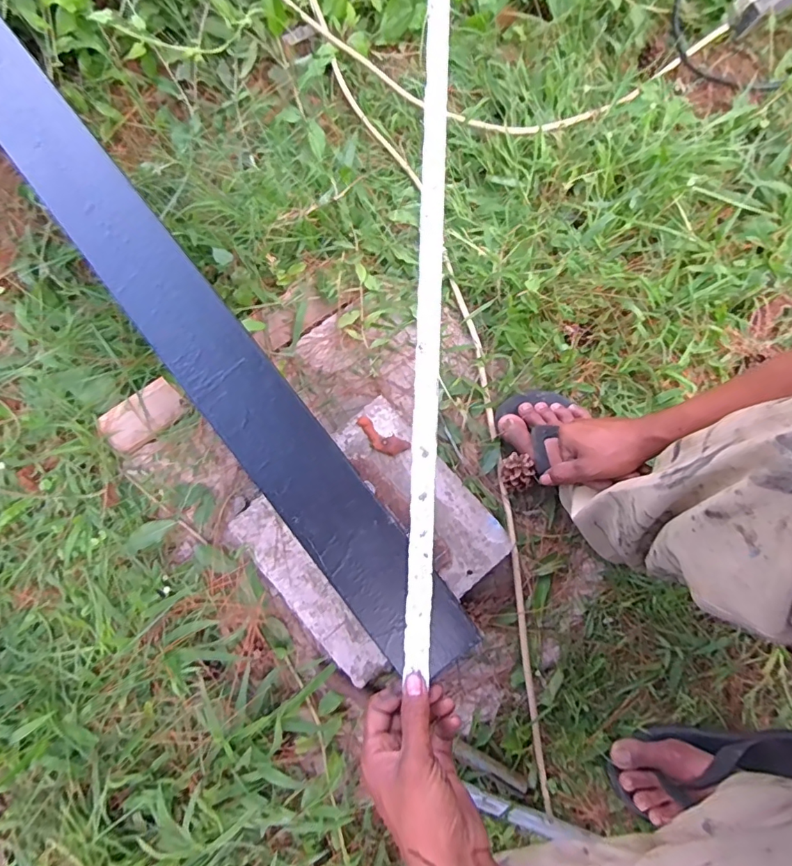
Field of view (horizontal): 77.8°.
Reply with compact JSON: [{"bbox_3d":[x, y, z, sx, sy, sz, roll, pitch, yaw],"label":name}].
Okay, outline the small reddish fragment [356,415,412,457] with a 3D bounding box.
[{"bbox_3d":[-0.019,0.007,0.601,0.071,0.005,0.028,32,83,2],"label":"small reddish fragment"}]

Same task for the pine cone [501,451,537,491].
[{"bbox_3d":[0.155,0.051,0.628,0.040,0.040,0.043,0,83,-2],"label":"pine cone"}]

